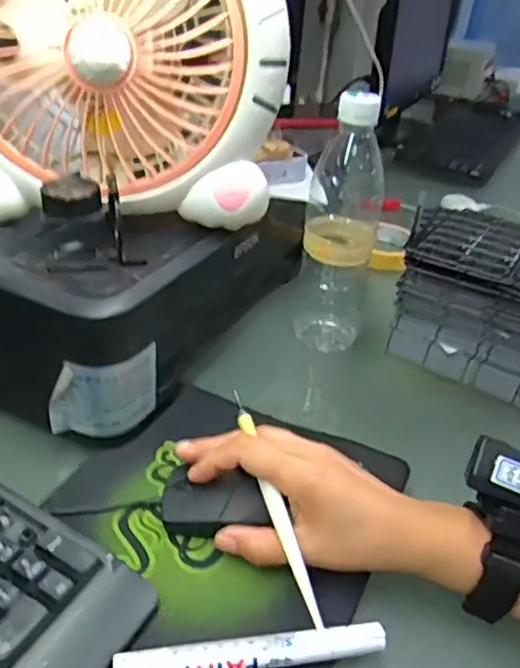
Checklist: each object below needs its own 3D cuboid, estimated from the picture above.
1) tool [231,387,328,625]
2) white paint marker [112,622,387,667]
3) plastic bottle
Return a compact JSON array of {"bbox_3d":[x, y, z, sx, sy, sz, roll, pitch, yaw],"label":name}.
[{"bbox_3d":[0.009,0.100,0.388,0.008,0.006,0.151,-9,57,-22],"label":"tool"},{"bbox_3d":[-0.003,0.169,0.340,0.142,0.011,0.014,-1,33,-11],"label":"white paint marker"},{"bbox_3d":[0.073,-0.090,0.572,0.060,0.234,0.057,10,32,8],"label":"plastic bottle"}]

